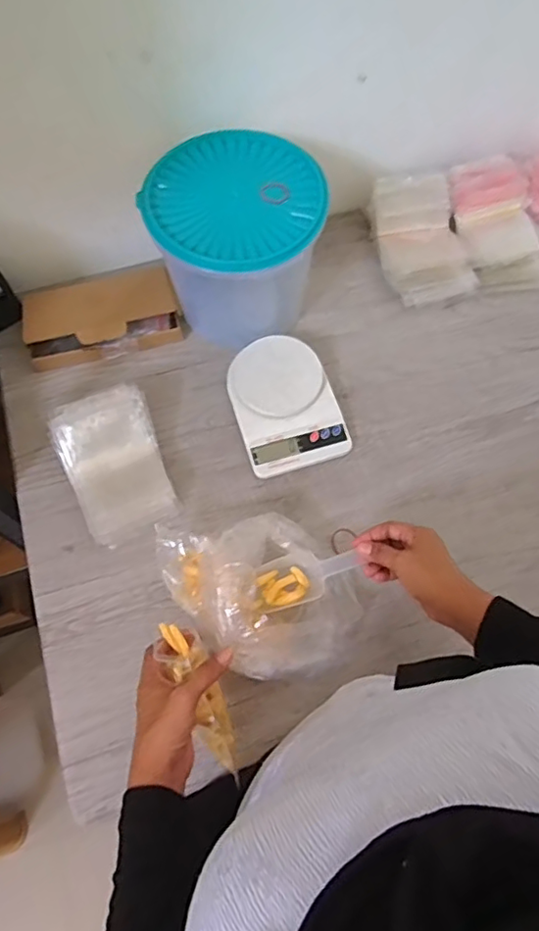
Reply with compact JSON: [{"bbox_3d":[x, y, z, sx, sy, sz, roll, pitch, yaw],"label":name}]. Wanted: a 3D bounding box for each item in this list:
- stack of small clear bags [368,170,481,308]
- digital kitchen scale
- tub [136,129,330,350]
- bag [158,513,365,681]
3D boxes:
[{"bbox_3d":[0.218,-0.322,0.831,0.121,0.074,0.178,-9,69,-5],"label":"stack of small clear bags"},{"bbox_3d":[0.019,-0.083,0.751,0.130,0.043,0.175,-17,70,-8],"label":"digital kitchen scale"},{"bbox_3d":[-0.044,-0.275,0.752,0.196,0.195,0.193,0,68,-1],"label":"tub"},{"bbox_3d":[-0.008,0.140,0.629,0.200,0.107,0.170,-10,69,-5],"label":"bag"}]

